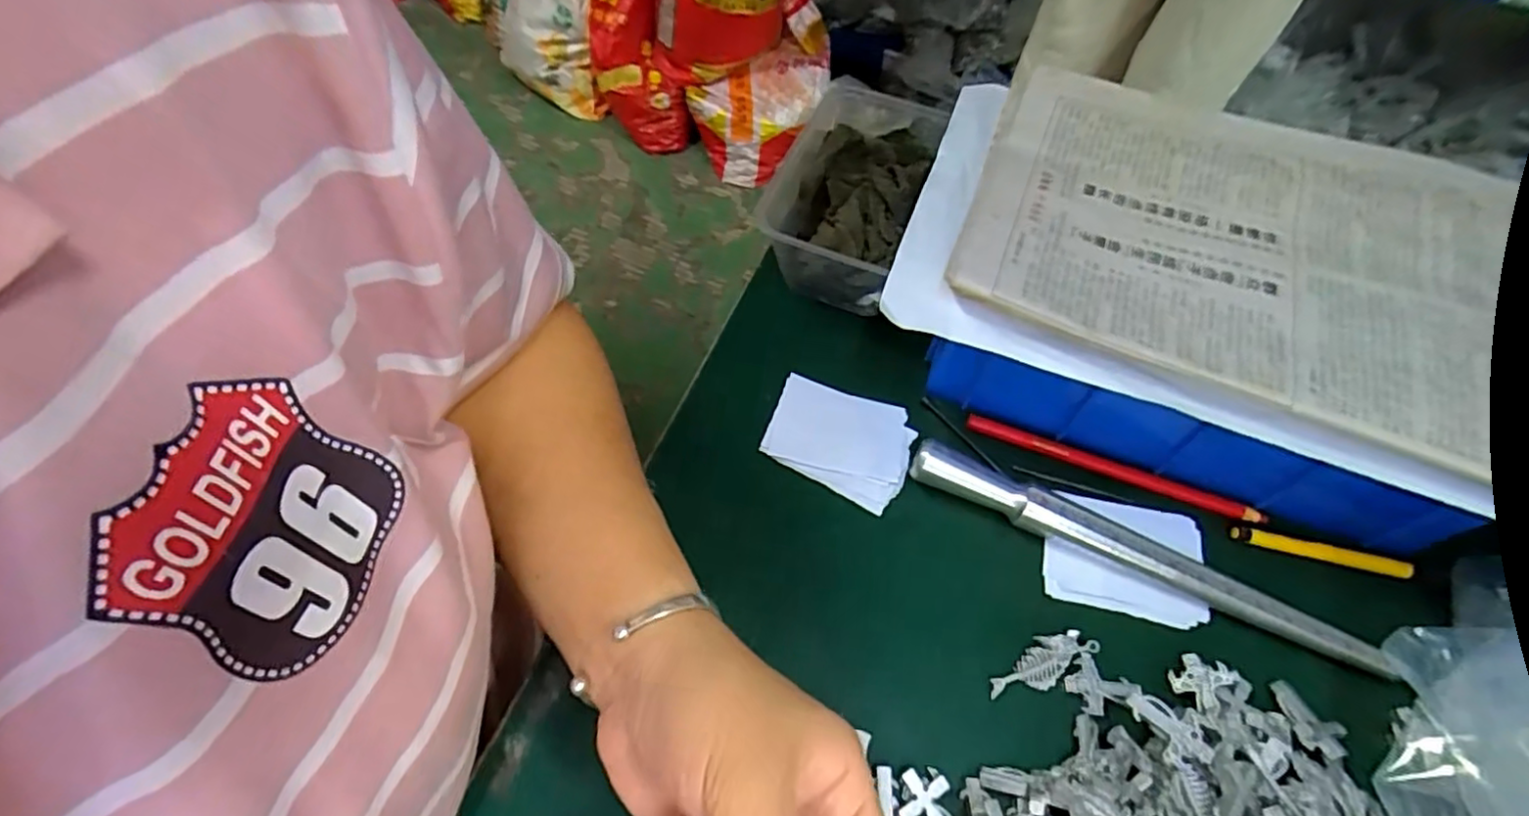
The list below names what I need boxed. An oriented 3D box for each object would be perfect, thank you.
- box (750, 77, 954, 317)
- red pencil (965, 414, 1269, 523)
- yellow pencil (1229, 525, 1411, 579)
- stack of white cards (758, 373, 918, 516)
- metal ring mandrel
[{"bbox_3d":[0.056,-0.138,0.433,0.093,0.058,0.164,21,57,8],"label":"box"},{"bbox_3d":[0.193,0.034,0.367,0.161,0.006,0.011,20,57,8],"label":"red pencil"},{"bbox_3d":[0.293,0.076,0.347,0.089,0.008,0.009,13,57,4],"label":"yellow pencil"},{"bbox_3d":[0.042,0.017,0.372,0.079,0.004,0.065,21,57,8],"label":"stack of white cards"},{"bbox_3d":[0.188,0.075,0.334,0.236,0.022,0.019,25,58,11],"label":"metal ring mandrel"}]

